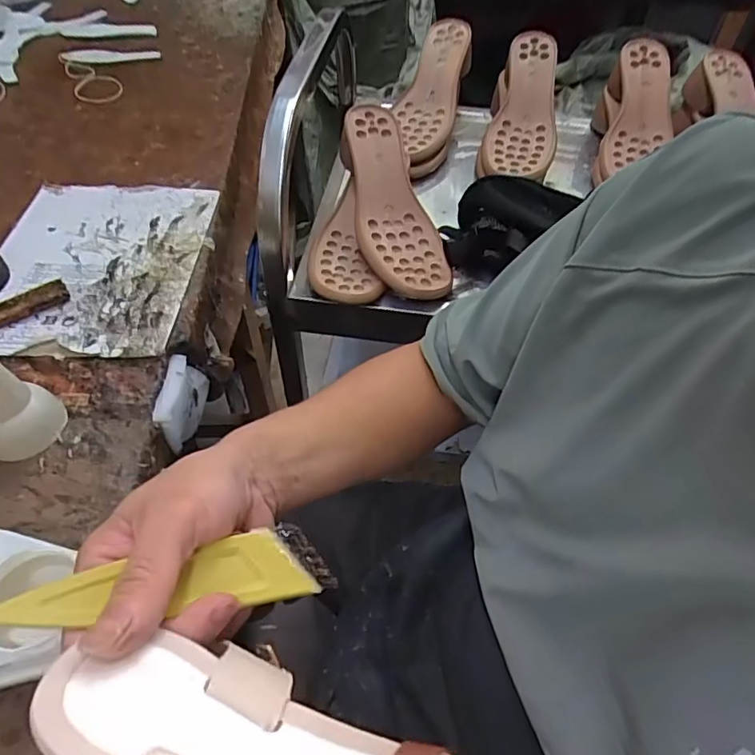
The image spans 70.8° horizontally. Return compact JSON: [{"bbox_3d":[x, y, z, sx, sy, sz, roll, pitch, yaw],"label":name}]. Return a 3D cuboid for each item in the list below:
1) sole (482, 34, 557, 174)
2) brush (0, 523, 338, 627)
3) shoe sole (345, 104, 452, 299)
[{"bbox_3d":[0.203,-0.372,0.723,0.088,0.023,0.238,11,74,5],"label":"sole"},{"bbox_3d":[-0.086,0.087,0.234,0.133,0.005,0.032,0,51,-24],"label":"brush"},{"bbox_3d":[0.015,-0.194,0.578,0.085,0.027,0.237,-11,75,-11],"label":"shoe sole"}]

